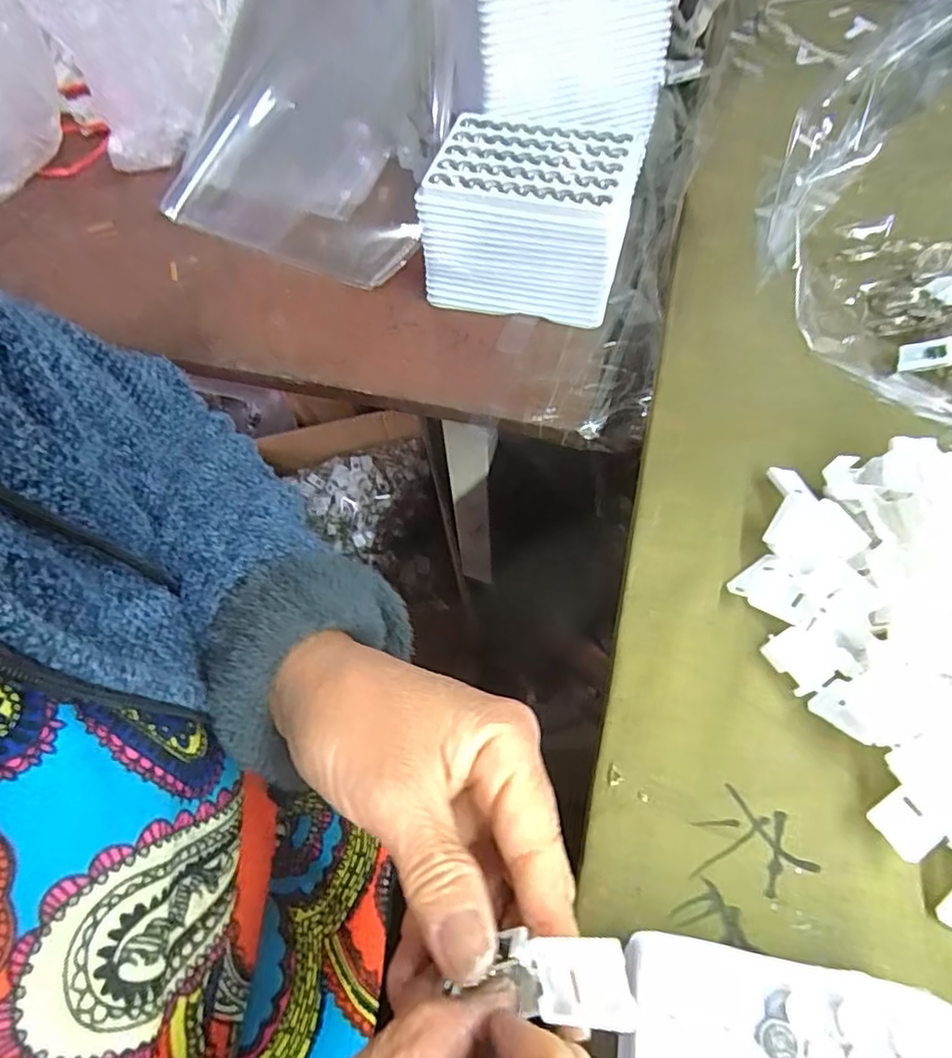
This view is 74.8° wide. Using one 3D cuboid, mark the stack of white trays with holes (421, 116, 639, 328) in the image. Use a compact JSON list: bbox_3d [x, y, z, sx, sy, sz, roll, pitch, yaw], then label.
[{"bbox_3d":[0.036,-0.208,0.426,0.131,0.090,0.085,12,63,11],"label":"stack of white trays with holes"}]

